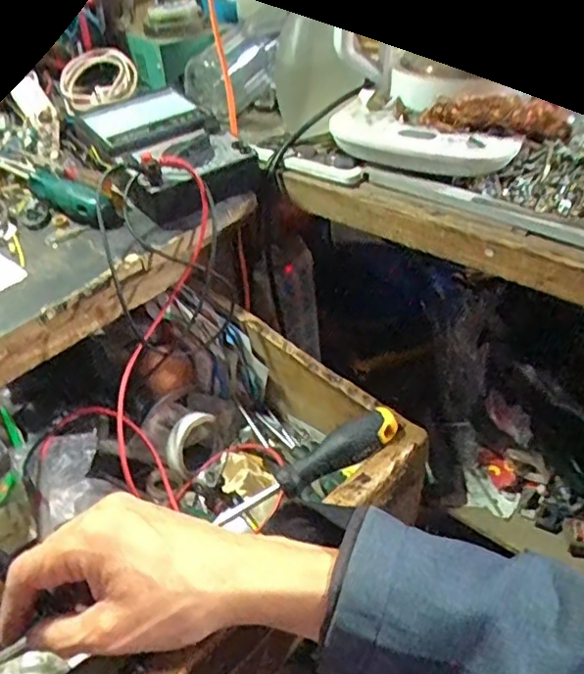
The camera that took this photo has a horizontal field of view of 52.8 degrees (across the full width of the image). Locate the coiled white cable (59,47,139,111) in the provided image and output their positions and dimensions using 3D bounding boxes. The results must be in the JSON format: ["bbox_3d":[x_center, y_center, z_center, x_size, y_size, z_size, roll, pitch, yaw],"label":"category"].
[{"bbox_3d":[-0.216,-0.286,0.658,0.083,0.022,0.078,-19,75,-4],"label":"coiled white cable"}]

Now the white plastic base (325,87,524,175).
[{"bbox_3d":[0.109,-0.175,0.516,0.166,0.030,0.062,25,48,29],"label":"white plastic base"}]

